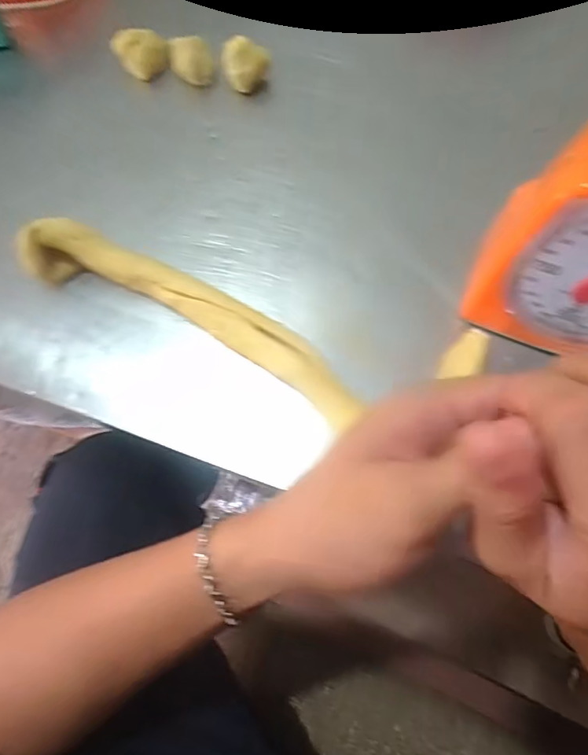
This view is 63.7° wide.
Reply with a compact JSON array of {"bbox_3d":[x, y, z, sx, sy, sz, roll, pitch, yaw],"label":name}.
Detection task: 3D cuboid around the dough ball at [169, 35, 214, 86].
[{"bbox_3d":[-0.092,-0.283,0.427,0.037,0.026,0.042,-12,68,-3],"label":"dough ball"}]

